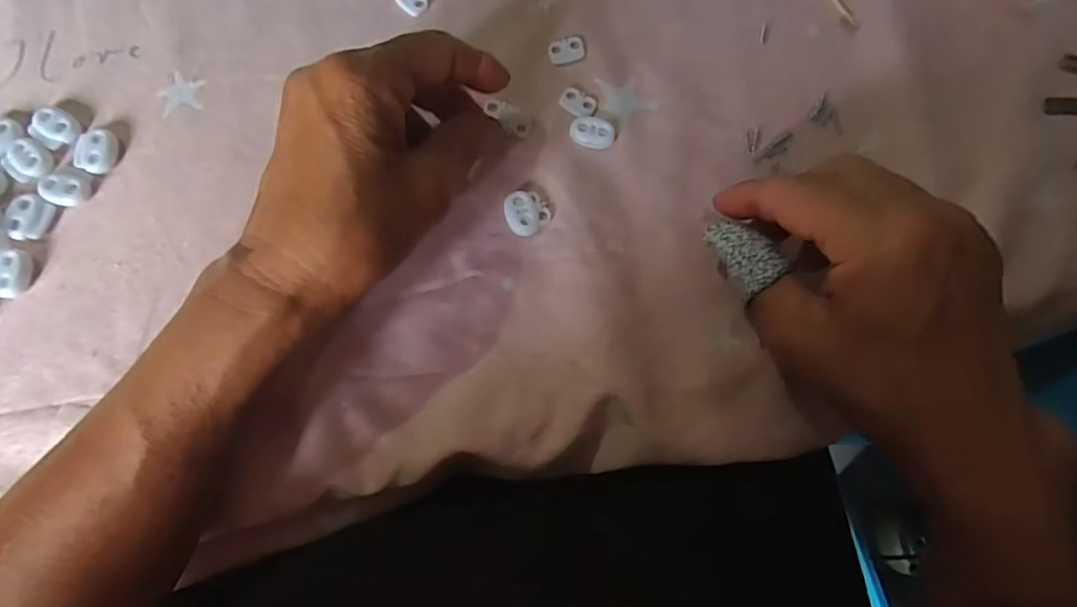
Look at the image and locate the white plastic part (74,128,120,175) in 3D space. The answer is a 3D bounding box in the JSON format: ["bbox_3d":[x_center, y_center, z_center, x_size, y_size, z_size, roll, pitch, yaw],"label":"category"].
[{"bbox_3d":[-0.211,-0.073,0.278,0.016,0.007,0.023,5,76,0],"label":"white plastic part"}]

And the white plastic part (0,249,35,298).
[{"bbox_3d":[-0.238,-0.013,0.261,0.015,0.005,0.021,3,76,-1],"label":"white plastic part"}]

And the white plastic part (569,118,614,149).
[{"bbox_3d":[0.027,-0.085,0.290,0.022,0.004,0.015,8,76,0],"label":"white plastic part"}]

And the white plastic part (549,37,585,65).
[{"bbox_3d":[0.015,-0.133,0.303,0.019,0.004,0.013,-17,77,-6],"label":"white plastic part"}]

